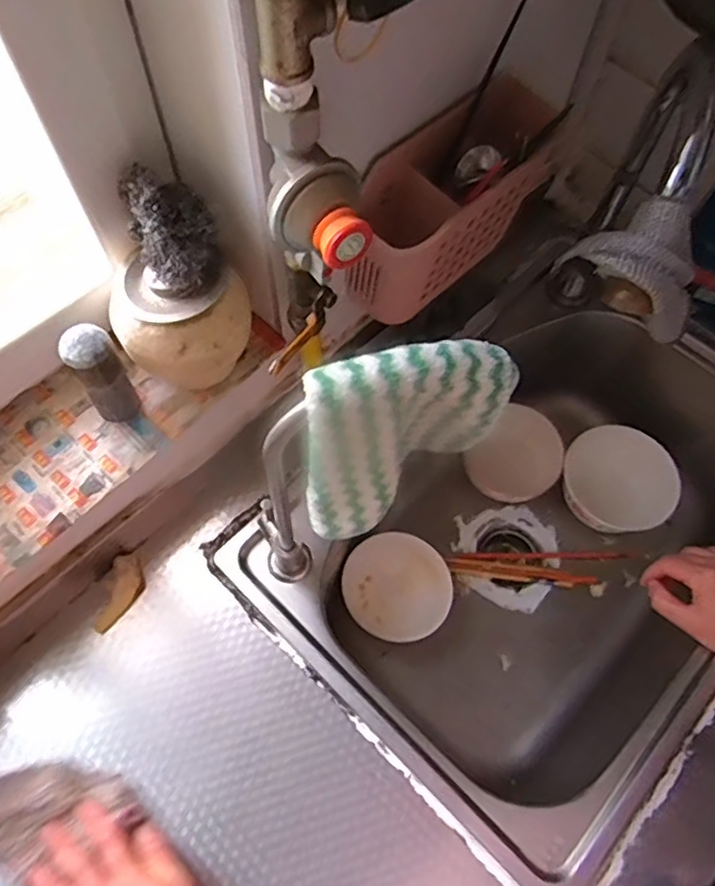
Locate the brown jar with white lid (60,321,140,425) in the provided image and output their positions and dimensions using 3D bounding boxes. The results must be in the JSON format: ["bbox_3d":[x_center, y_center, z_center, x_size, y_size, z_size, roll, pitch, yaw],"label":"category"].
[{"bbox_3d":[-0.199,-0.051,0.495,0.034,0.098,0.030,-32,69,-16],"label":"brown jar with white lid"}]

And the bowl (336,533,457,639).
[{"bbox_3d":[0.043,0.169,0.746,0.135,0.029,0.118,29,77,29],"label":"bowl"}]

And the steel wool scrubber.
[{"bbox_3d":[-0.130,-0.149,0.447,0.058,0.064,0.080,-17,66,-10],"label":"steel wool scrubber"}]

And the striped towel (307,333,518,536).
[{"bbox_3d":[0.029,-0.003,0.362,0.125,0.114,0.057,-16,66,-10],"label":"striped towel"}]

